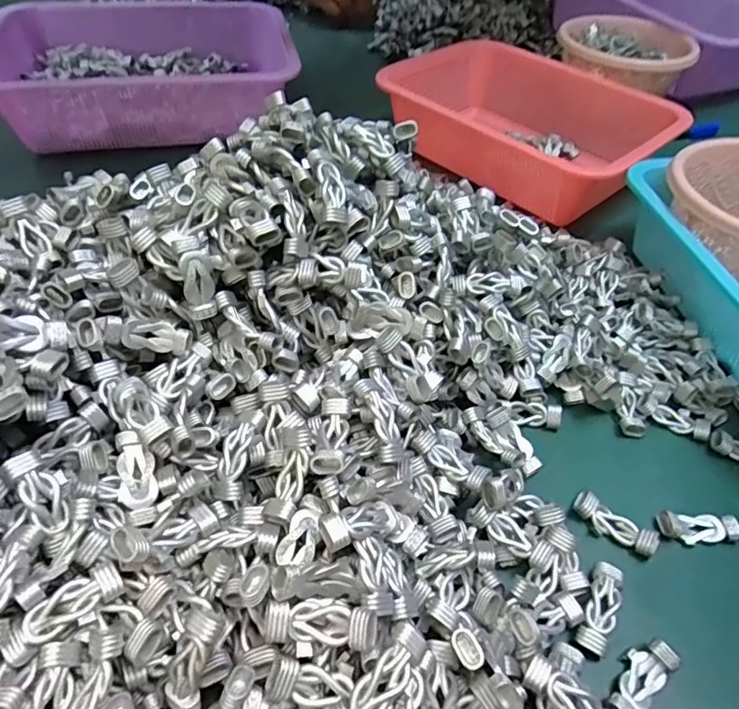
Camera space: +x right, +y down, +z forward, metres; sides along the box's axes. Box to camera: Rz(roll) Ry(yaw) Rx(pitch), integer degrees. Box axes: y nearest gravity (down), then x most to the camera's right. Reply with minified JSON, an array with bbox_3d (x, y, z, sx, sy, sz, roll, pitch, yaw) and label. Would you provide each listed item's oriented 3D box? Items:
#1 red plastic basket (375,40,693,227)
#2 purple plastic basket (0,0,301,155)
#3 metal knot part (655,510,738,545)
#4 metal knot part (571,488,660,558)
[{"bbox_3d":[0.154,-0.231,0.553,0.264,0.071,0.163,37,55,25],"label":"red plastic basket"},{"bbox_3d":[-0.237,-0.309,0.594,0.300,0.079,0.204,-8,50,-12],"label":"purple plastic basket"},{"bbox_3d":[0.181,0.095,0.301,0.040,0.010,0.017,0,49,-5],"label":"metal knot part"},{"bbox_3d":[0.135,0.092,0.300,0.045,0.009,0.015,30,53,21],"label":"metal knot part"}]

